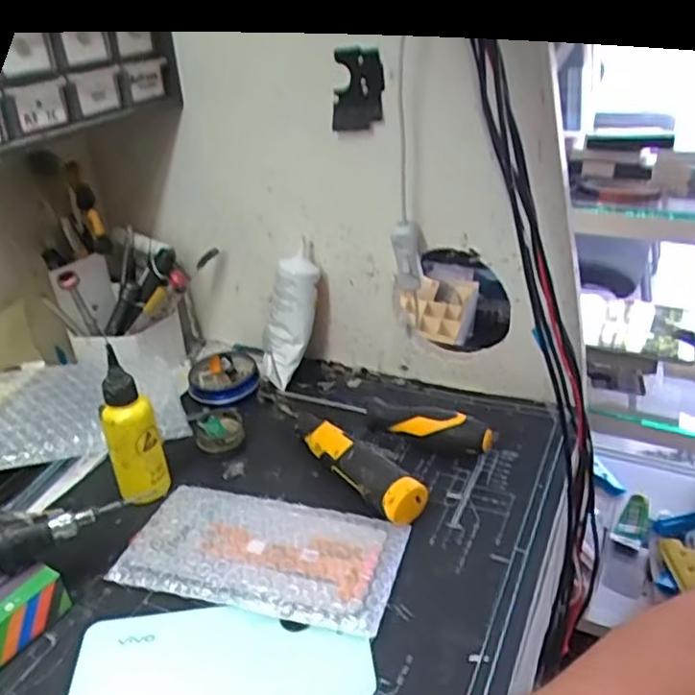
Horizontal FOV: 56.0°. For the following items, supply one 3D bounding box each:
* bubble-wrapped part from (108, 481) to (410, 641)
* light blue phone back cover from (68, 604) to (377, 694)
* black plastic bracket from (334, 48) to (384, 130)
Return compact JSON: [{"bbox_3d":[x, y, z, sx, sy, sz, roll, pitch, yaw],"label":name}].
[{"bbox_3d":[-0.053,0.129,0.420,0.170,0.011,0.088,6,31,15],"label":"bubble-wrapped part"},{"bbox_3d":[-0.070,0.174,0.364,0.162,0.006,0.065,-8,41,-1],"label":"light blue phone back cover"},{"bbox_3d":[0.009,-0.189,0.479,0.043,0.056,0.014,12,30,28],"label":"black plastic bracket"}]

